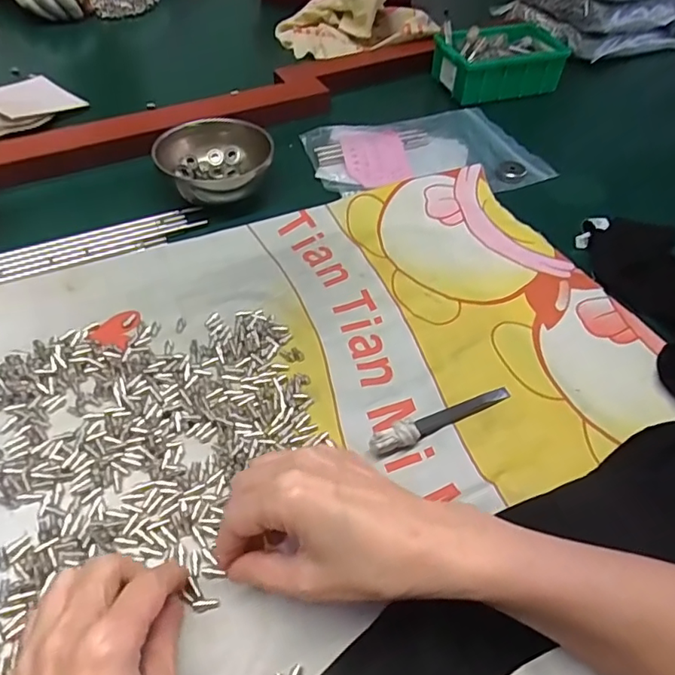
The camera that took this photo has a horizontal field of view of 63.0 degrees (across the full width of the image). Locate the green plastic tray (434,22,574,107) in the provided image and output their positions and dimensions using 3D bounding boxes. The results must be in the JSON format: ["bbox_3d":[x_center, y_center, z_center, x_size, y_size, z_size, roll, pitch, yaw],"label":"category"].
[{"bbox_3d":[0.202,-0.344,0.692,0.149,0.054,0.101,-7,50,-8],"label":"green plastic tray"}]

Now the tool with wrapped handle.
[{"bbox_3d":[0.069,0.053,0.360,0.107,0.017,0.013,-20,53,-19],"label":"tool with wrapped handle"}]

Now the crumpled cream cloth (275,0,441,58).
[{"bbox_3d":[0.022,-0.457,0.773,0.212,0.069,0.160,-1,49,-3],"label":"crumpled cream cloth"}]

